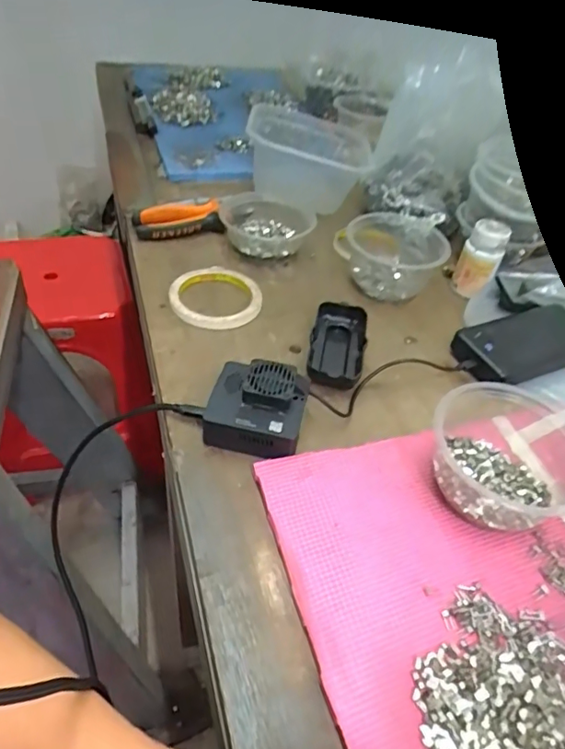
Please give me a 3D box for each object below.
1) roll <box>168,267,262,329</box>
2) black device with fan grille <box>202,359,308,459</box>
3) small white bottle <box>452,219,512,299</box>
[{"bbox_3d":[-0.072,-0.085,0.567,0.096,0.017,0.096,3,45,-3],"label":"roll"},{"bbox_3d":[-0.021,0.027,0.433,0.076,0.042,0.070,12,45,6],"label":"black device with fan grille"},{"bbox_3d":[0.229,-0.135,0.604,0.043,0.074,0.043,19,46,12],"label":"small white bottle"}]

